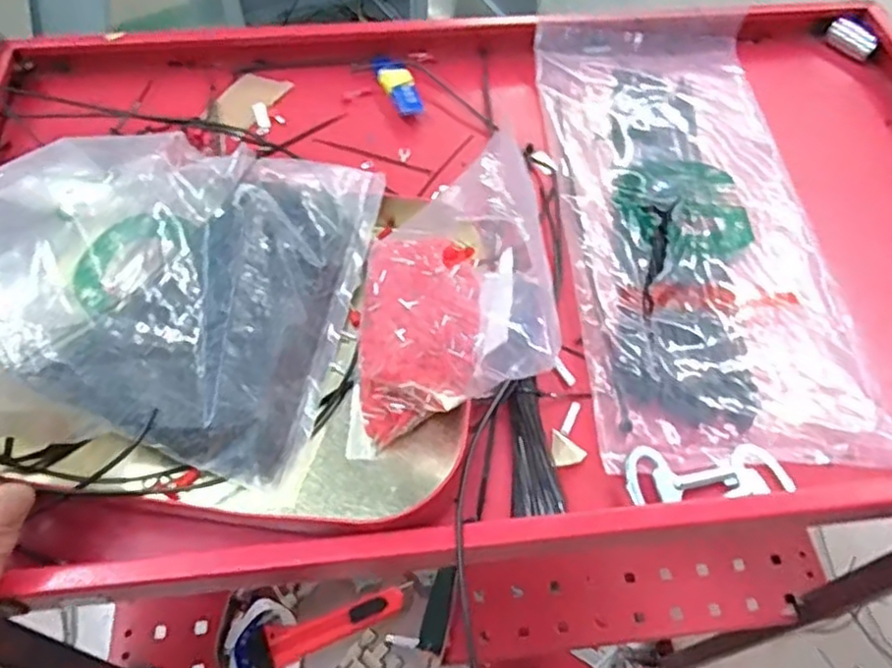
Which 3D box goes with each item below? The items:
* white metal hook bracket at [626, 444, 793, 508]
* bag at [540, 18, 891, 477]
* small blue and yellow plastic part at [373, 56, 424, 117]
[{"bbox_3d":[0.137,0.074,0.373,0.084,0.013,0.030,-3,58,-3],"label":"white metal hook bracket"},{"bbox_3d":[0.165,-0.091,0.481,0.162,0.021,0.379,-1,58,-2],"label":"bag"},{"bbox_3d":[-0.038,-0.196,0.543,0.024,0.012,0.067,-18,60,-12],"label":"small blue and yellow plastic part"}]

